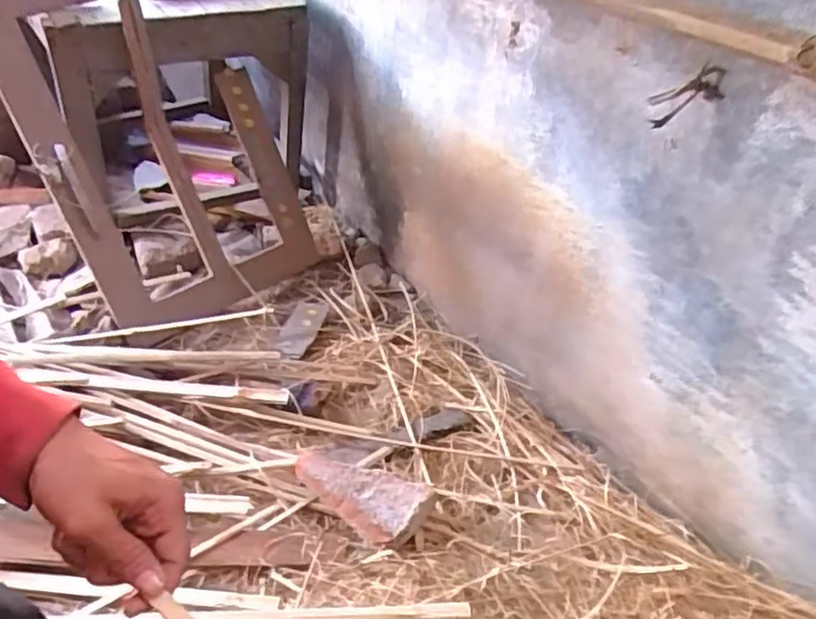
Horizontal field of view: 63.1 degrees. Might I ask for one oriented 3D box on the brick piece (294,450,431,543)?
[{"bbox_3d":[-0.072,0.251,0.878,0.186,0.059,0.083,17,41,12],"label":"brick piece"}]

